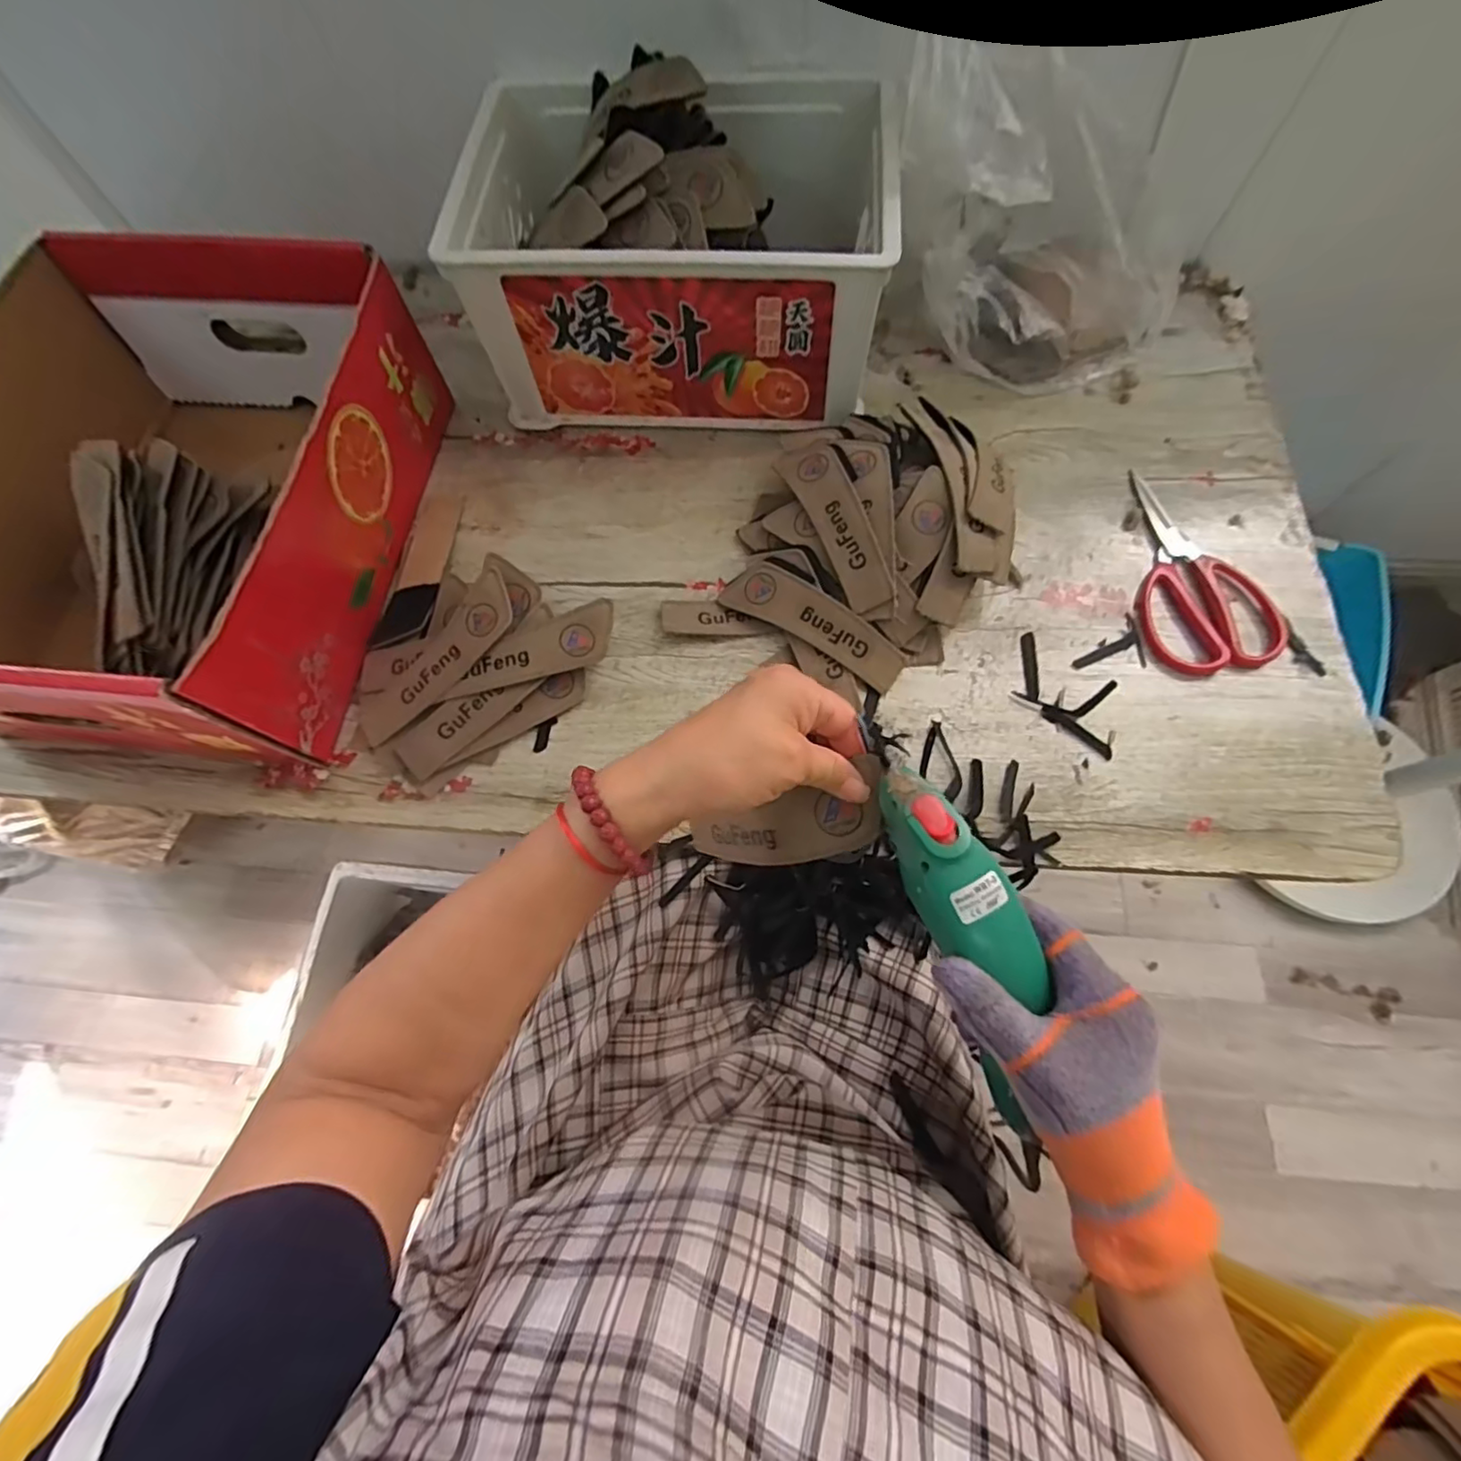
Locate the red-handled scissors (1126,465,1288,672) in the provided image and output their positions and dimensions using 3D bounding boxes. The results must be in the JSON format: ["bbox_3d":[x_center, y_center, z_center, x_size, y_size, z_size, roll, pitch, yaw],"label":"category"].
[{"bbox_3d":[0.364,-0.133,0.499,0.099,0.010,0.186,-10,69,-1],"label":"red-handled scissors"}]

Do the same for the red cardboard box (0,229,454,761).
[{"bbox_3d":[-0.441,-0.194,0.500,0.333,0.146,0.409,6,70,5],"label":"red cardboard box"}]

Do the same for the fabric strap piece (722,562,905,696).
[{"bbox_3d":[0.066,-0.086,0.485,0.151,0.028,0.041,31,74,13],"label":"fabric strap piece"}]

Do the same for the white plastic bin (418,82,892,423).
[{"bbox_3d":[-0.038,-0.417,0.545,0.334,0.163,0.245,6,70,5],"label":"white plastic bin"}]

